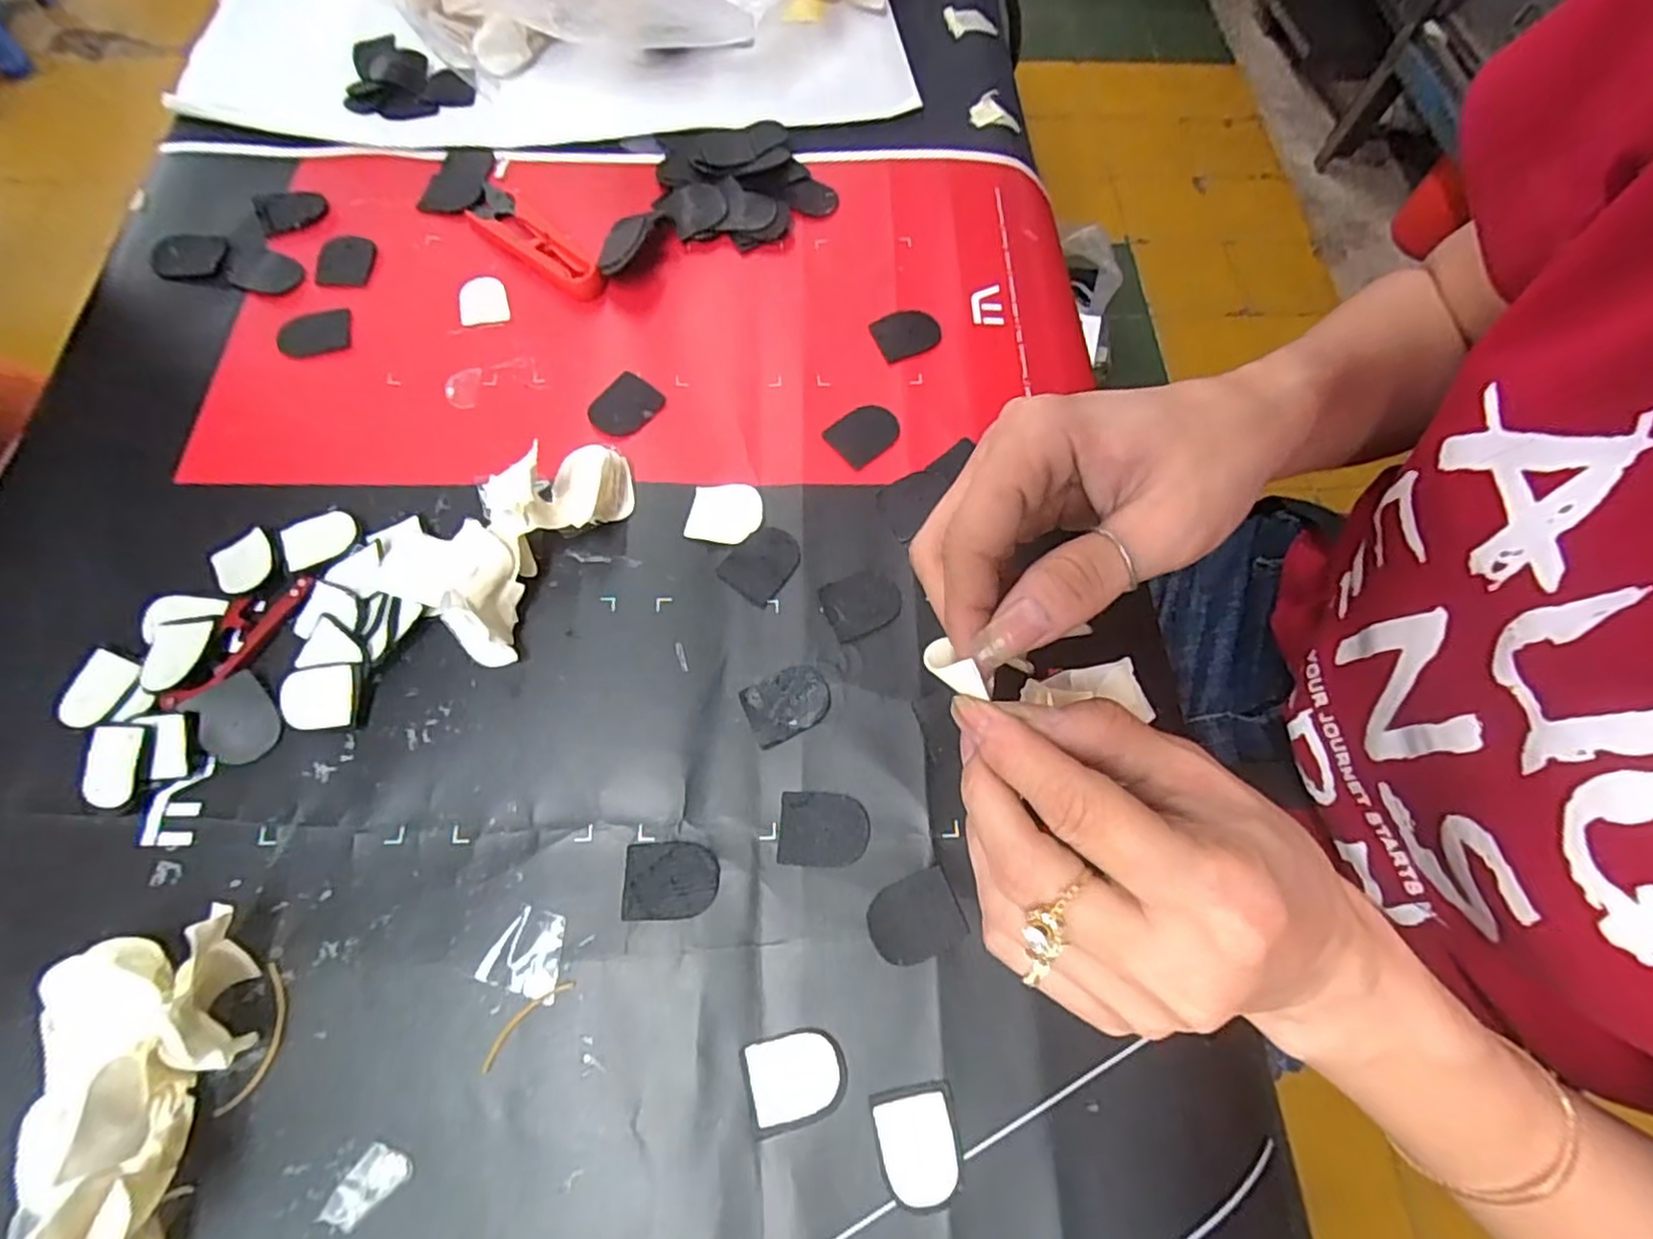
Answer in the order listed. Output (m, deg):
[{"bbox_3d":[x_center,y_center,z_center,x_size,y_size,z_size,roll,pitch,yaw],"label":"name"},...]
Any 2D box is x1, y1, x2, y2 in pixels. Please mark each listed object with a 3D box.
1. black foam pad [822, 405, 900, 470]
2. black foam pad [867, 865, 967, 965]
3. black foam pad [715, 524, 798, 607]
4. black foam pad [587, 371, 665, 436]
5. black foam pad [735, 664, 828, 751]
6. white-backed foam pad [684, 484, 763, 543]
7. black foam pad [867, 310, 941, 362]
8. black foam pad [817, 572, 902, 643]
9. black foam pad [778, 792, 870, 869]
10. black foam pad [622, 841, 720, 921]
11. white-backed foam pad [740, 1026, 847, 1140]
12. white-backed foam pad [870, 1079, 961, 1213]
[{"bbox_3d":[0.018,-0.091,0.341,0.032,0.004,0.027,-38,74,-15],"label":"black foam pad"},{"bbox_3d":[0.032,0.110,0.259,0.034,0.004,0.027,-22,70,-10],"label":"black foam pad"},{"bbox_3d":[-0.028,-0.026,0.314,0.027,0.004,0.035,36,71,12],"label":"black foam pad"},{"bbox_3d":[-0.098,-0.103,0.339,0.027,0.004,0.034,37,71,13],"label":"black foam pad"},{"bbox_3d":[-0.016,0.034,0.289,0.034,0.004,0.027,-23,70,-11],"label":"black foam pad"},{"bbox_3d":[-0.046,-0.049,0.319,0.032,0.007,0.027,9,68,2],"label":"white-backed foam pad"},{"bbox_3d":[0.041,-0.149,0.363,0.032,0.004,0.026,-21,70,-10],"label":"black foam pad"},{"bbox_3d":[0.015,-0.008,0.307,0.033,0.004,0.028,-19,70,-9],"label":"black foam pad"},{"bbox_3d":[-0.001,0.081,0.271,0.034,0.004,0.027,2,68,-1],"label":"black foam pad"},{"bbox_3d":[-0.058,0.097,0.262,0.034,0.004,0.027,-3,68,-3],"label":"black foam pad"},{"bbox_3d":[-0.010,0.156,0.239,0.034,0.004,0.027,-13,69,-7],"label":"white-backed foam pad"},{"bbox_3d":[0.031,0.174,0.233,0.026,0.004,0.033,-8,68,-5],"label":"white-backed foam pad"}]

